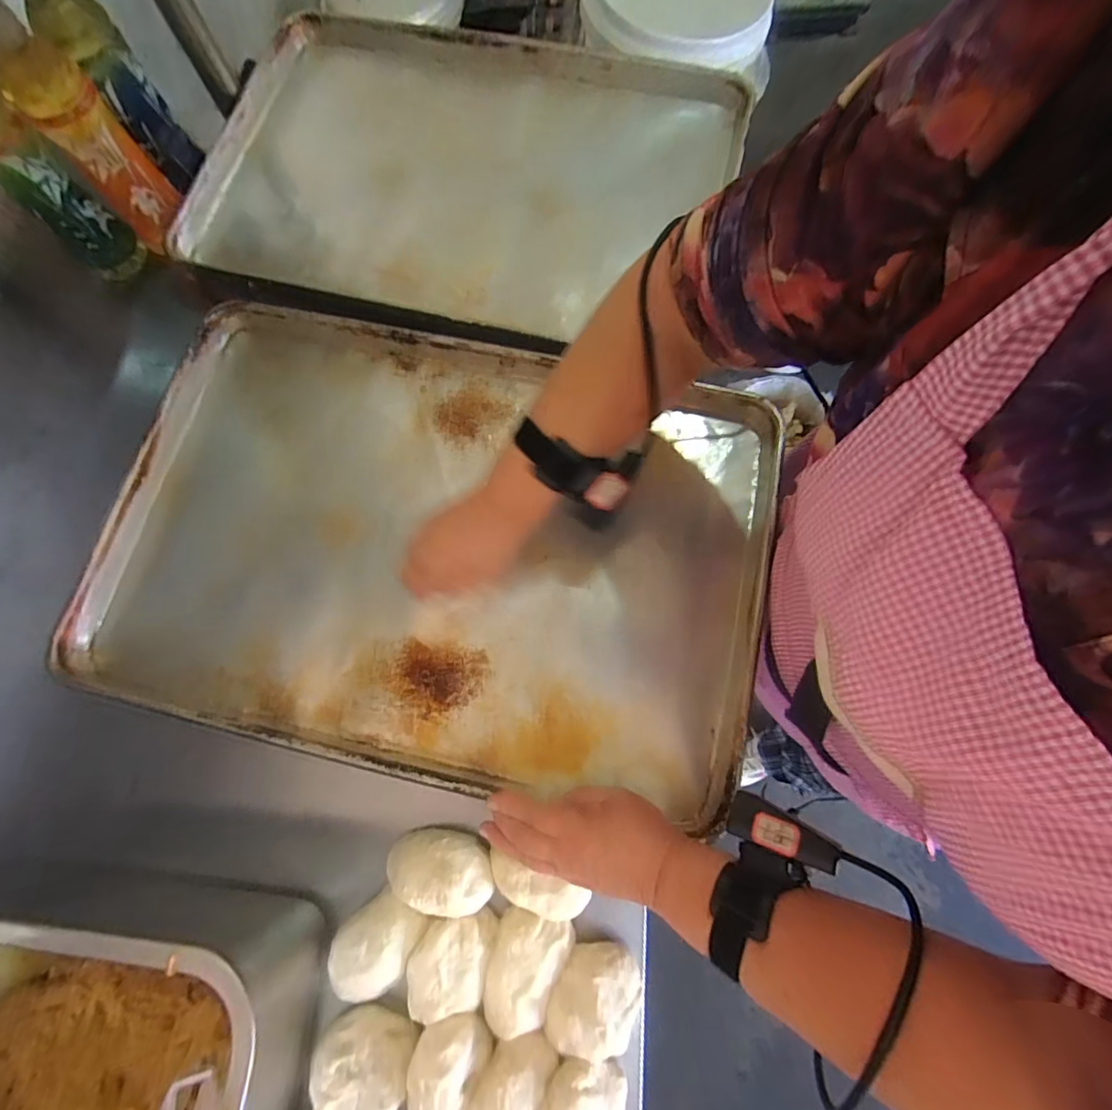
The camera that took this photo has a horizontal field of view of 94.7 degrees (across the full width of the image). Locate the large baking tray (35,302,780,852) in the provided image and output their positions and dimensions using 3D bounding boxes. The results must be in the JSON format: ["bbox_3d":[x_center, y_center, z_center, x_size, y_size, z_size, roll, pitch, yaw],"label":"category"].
[{"bbox_3d":[-0.112,-0.017,0.481,0.590,0.037,0.390,12,76,4],"label":"large baking tray"}]

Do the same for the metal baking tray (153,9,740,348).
[{"bbox_3d":[-0.105,-0.437,0.600,0.592,0.051,0.398,9,76,5],"label":"metal baking tray"}]

